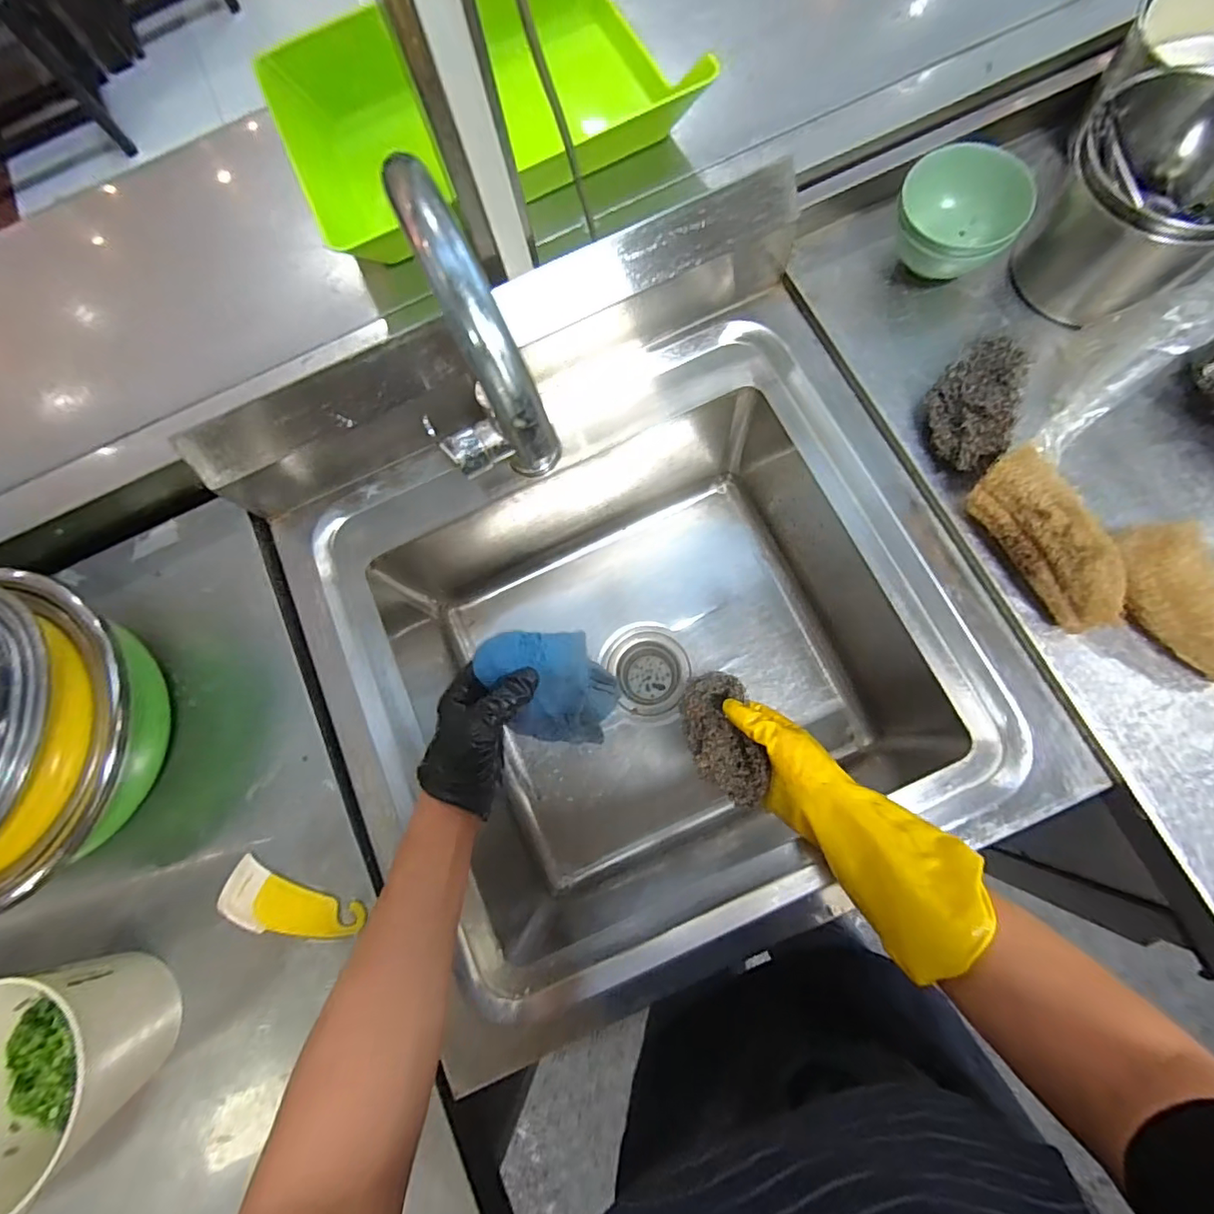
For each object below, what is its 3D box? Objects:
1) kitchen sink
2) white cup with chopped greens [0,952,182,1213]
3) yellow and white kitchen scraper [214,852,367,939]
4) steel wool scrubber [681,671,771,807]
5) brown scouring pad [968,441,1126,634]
[{"bbox_3d":[0.044,0.053,0.636,0.589,0.251,0.544,-24,77,0],"label":"kitchen sink"},{"bbox_3d":[-0.412,0.336,0.408,0.139,0.110,0.133,-1,78,5],"label":"white cup with chopped greens"},{"bbox_3d":[-0.273,0.260,0.473,0.118,0.005,0.048,22,76,1],"label":"yellow and white kitchen scraper"},{"bbox_3d":[0.108,0.122,0.516,0.064,0.029,0.121,-18,61,3],"label":"steel wool scrubber"},{"bbox_3d":[0.364,-0.052,0.462,0.057,0.063,0.155,-25,78,-1],"label":"brown scouring pad"}]

